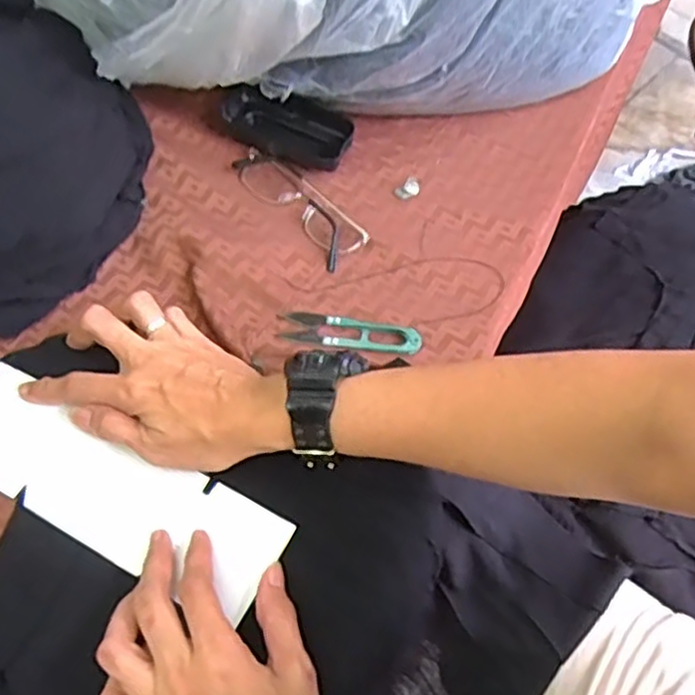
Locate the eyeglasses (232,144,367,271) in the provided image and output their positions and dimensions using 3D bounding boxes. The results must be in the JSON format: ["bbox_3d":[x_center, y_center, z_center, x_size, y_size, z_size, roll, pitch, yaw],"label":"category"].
[{"bbox_3d":[-0.039,-0.120,0.554,0.046,0.018,0.130,-37,68,-21],"label":"eyeglasses"}]

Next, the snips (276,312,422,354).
[{"bbox_3d":[0.002,-0.009,0.501,0.101,0.006,0.027,9,60,3],"label":"snips"}]

